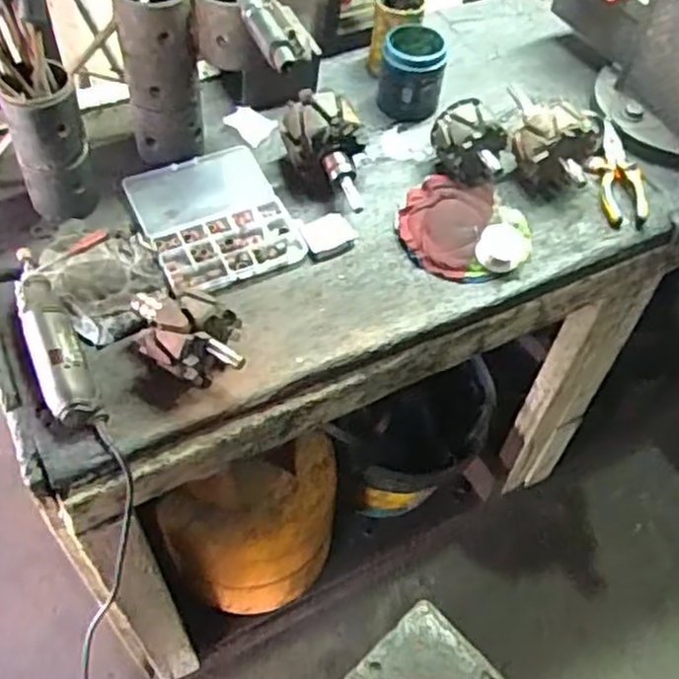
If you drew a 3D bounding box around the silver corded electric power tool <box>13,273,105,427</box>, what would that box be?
[{"bbox_3d":[-0.303,0.007,0.759,0.051,0.041,0.198,-20,58,-18],"label":"silver corded electric power tool"}]

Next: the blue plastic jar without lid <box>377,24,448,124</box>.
[{"bbox_3d":[0.104,-0.383,1.034,0.086,0.098,0.094,9,54,2],"label":"blue plastic jar without lid"}]

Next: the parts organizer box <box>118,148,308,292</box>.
[{"bbox_3d":[-0.158,-0.158,0.901,0.174,0.027,0.197,-20,58,-18],"label":"parts organizer box"}]

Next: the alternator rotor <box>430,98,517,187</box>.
[{"bbox_3d":[0.179,-0.263,0.971,0.118,0.077,0.085,29,57,16],"label":"alternator rotor"}]

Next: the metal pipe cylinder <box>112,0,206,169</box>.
[{"bbox_3d":[-0.218,-0.328,0.891,0.089,0.222,0.084,-6,54,-9],"label":"metal pipe cylinder"}]

